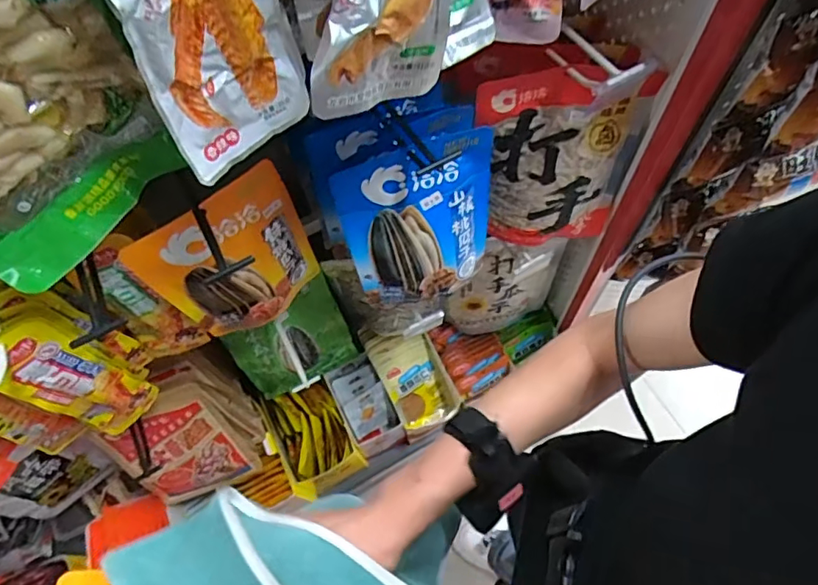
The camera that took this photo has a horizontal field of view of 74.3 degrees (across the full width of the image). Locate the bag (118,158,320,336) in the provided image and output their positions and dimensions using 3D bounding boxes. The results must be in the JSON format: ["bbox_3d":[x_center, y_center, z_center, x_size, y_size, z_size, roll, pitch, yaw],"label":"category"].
[{"bbox_3d":[-0.172,-0.026,0.551,0.148,0.195,0.027,-37,68,-13],"label":"bag"}]

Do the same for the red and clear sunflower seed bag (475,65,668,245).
[{"bbox_3d":[0.164,-0.144,0.613,0.174,0.229,0.059,1,65,4],"label":"red and clear sunflower seed bag"}]

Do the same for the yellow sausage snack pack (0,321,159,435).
[{"bbox_3d":[-0.322,0.092,0.531,0.022,0.199,0.070,33,71,17],"label":"yellow sausage snack pack"}]

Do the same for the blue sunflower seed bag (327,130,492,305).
[{"bbox_3d":[0.012,-0.072,0.557,0.152,0.195,0.035,-20,47,-4],"label":"blue sunflower seed bag"}]

